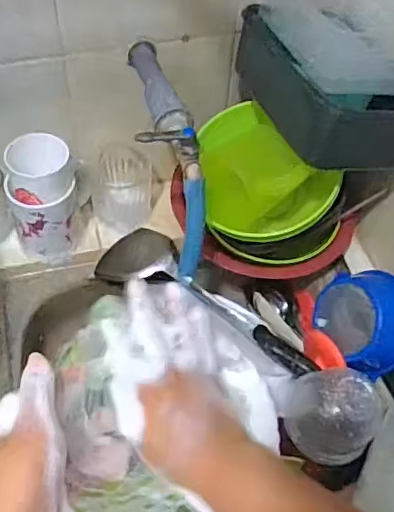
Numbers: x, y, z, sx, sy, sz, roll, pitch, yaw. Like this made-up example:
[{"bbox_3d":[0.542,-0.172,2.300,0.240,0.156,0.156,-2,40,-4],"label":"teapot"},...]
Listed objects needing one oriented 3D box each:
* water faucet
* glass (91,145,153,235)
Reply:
[{"bbox_3d":[-0.035,-0.122,0.586,0.056,0.098,0.274,-11,69,-11],"label":"water faucet"},{"bbox_3d":[-0.100,-0.090,0.771,0.079,0.083,0.095,-1,53,-5],"label":"glass"}]

